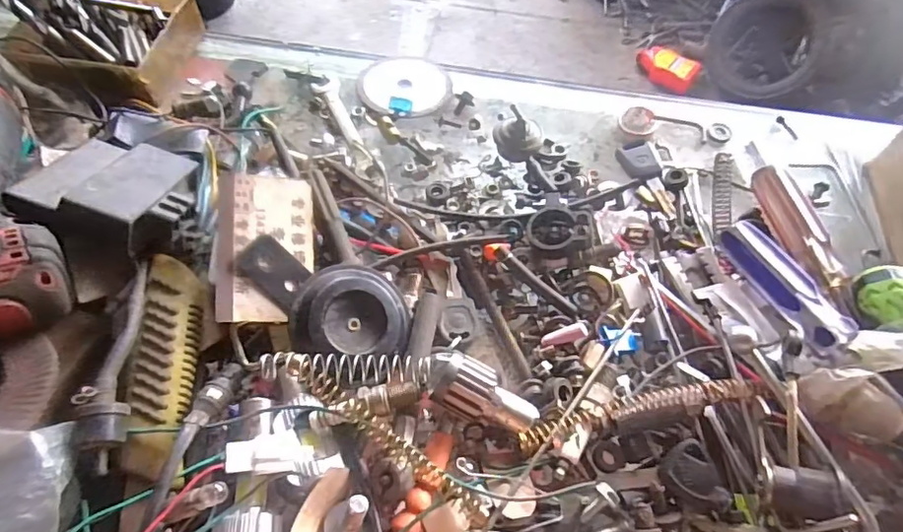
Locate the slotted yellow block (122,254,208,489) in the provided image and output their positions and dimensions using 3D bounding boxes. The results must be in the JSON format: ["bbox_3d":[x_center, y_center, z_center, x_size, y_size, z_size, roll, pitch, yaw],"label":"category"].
[{"bbox_3d":[-0.153,0.049,0.295,0.028,0.017,0.121,-5,60,-6],"label":"slotted yellow block"}]

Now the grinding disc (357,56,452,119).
[{"bbox_3d":[-0.038,-0.148,0.452,0.074,0.004,0.070,1,60,-2],"label":"grinding disc"}]

